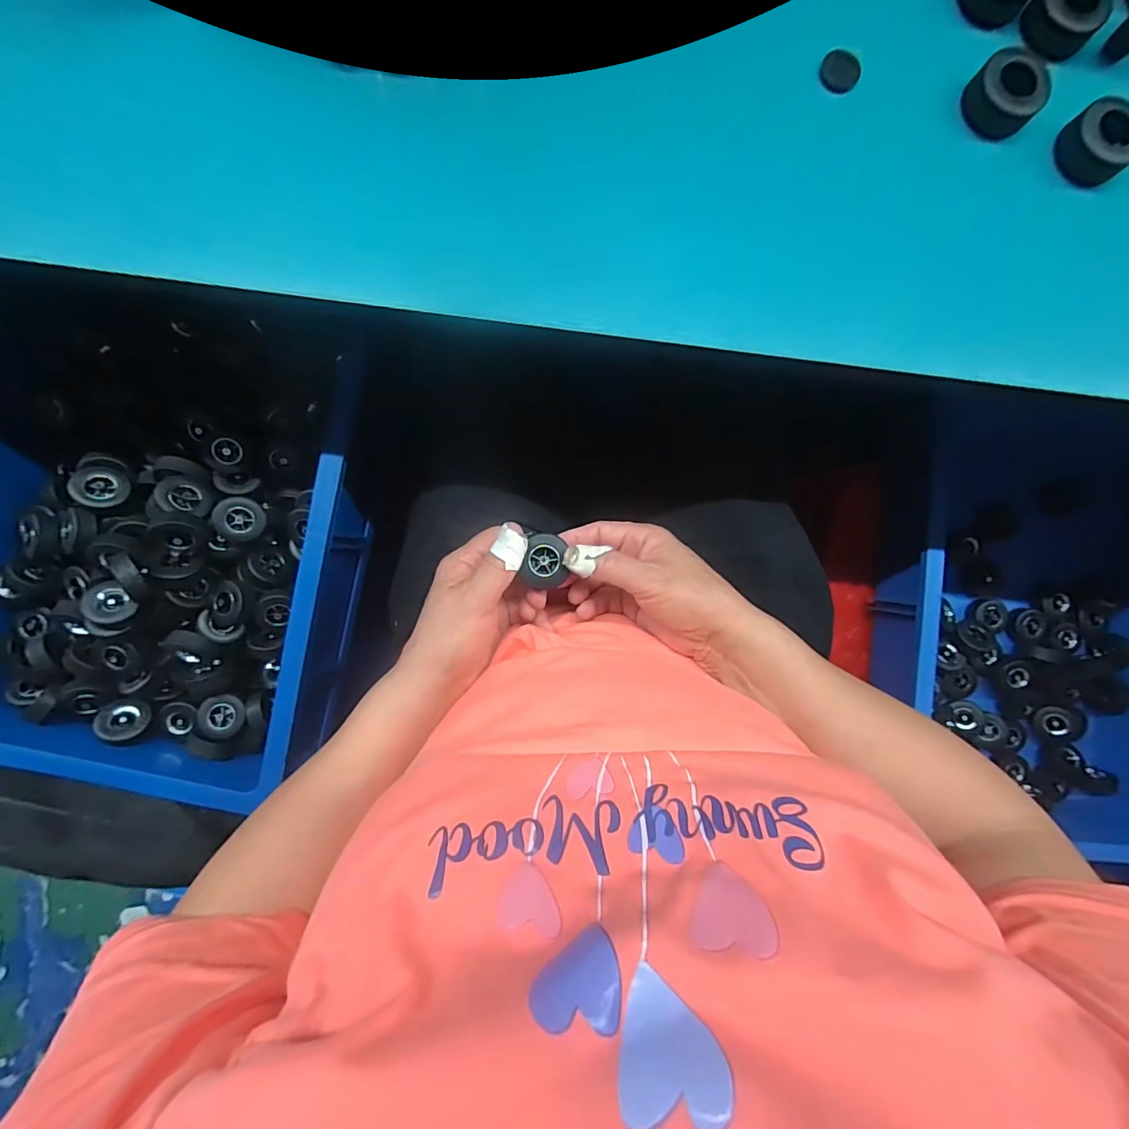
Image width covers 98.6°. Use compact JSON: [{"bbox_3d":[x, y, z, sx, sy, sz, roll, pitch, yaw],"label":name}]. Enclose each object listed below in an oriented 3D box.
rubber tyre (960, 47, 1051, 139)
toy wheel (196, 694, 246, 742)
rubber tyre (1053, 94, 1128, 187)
[{"bbox_3d":[0.241,-0.258,0.267,0.037,0.019,0.035,0,91,-4],"label":"rubber tyre"},{"bbox_3d":[-0.284,0.126,0.403,0.037,0.011,0.034,0,91,-4],"label":"toy wheel"},{"bbox_3d":[0.293,-0.231,0.266,0.034,0.019,0.038,-37,93,-3],"label":"rubber tyre"}]

